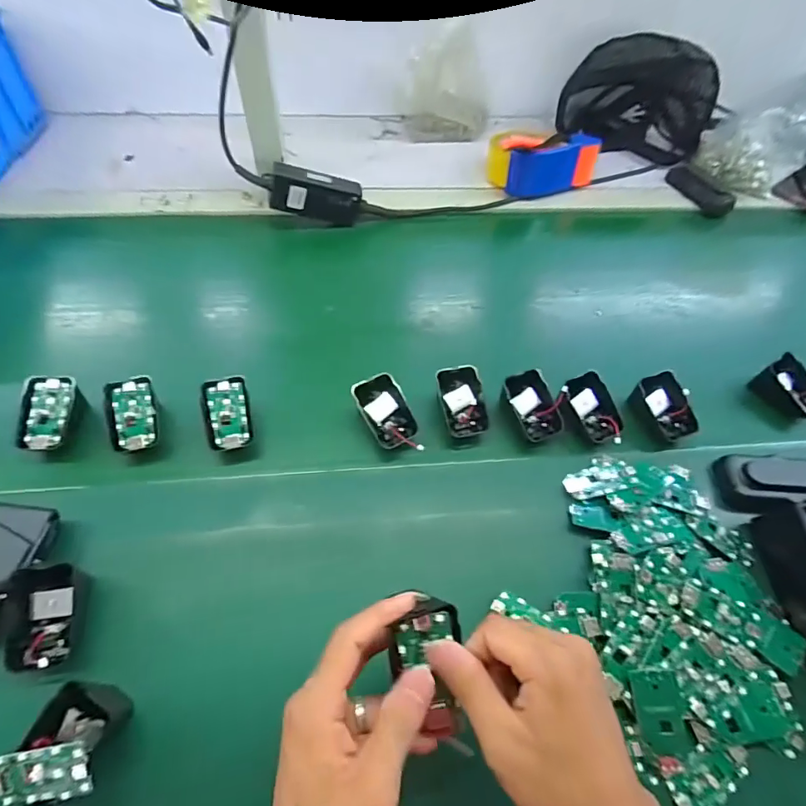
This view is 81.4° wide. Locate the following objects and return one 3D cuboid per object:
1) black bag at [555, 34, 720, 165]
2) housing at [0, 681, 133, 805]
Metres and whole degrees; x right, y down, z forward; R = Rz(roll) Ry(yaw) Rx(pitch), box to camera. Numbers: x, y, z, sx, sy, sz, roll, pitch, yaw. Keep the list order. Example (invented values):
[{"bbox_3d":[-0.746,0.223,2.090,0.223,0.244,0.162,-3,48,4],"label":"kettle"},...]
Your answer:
[{"bbox_3d":[0.393,-0.502,0.763,0.208,0.146,0.166,36,61,20],"label":"black bag"},{"bbox_3d":[-0.217,0.214,0.295,0.059,0.036,0.063,1,55,-2],"label":"housing"}]

